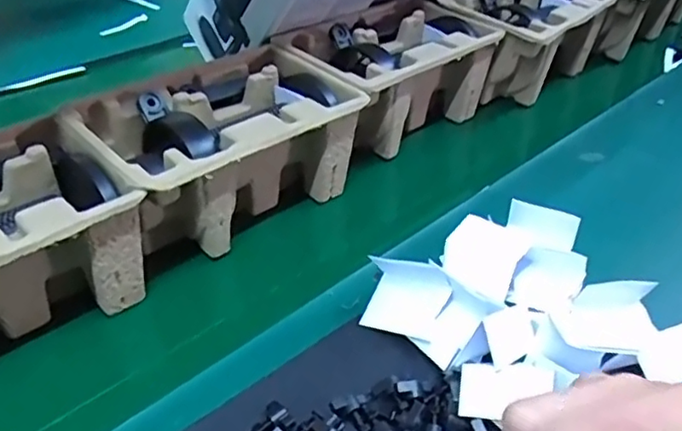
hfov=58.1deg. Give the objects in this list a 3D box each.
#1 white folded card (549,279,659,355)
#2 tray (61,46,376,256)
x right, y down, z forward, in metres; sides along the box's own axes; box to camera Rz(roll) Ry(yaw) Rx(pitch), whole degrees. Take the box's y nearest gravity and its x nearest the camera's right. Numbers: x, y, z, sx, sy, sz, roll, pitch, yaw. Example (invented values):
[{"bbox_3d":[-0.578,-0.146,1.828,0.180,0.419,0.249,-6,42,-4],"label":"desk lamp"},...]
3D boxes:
[{"bbox_3d":[0.201,0.076,0.468,0.069,0.030,0.046,6,42,6],"label":"white folded card"},{"bbox_3d":[-0.100,-0.061,0.553,0.144,0.113,0.222,33,51,31],"label":"tray"}]

